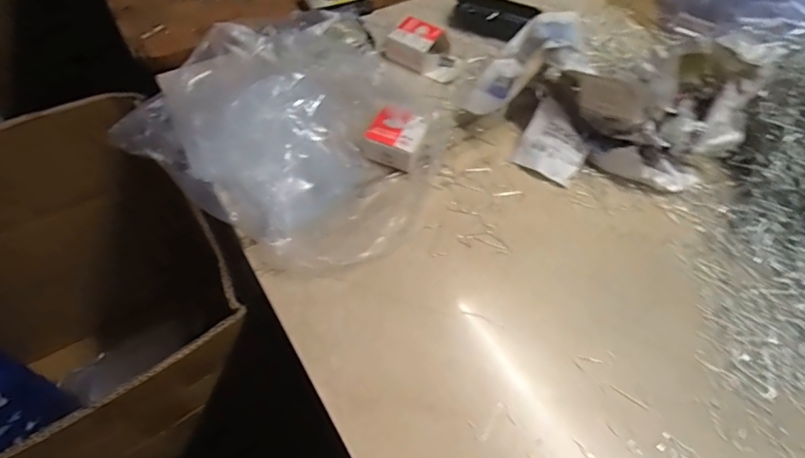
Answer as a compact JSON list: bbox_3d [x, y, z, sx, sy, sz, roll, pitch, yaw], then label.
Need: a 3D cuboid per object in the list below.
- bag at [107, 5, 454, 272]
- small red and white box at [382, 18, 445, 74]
[{"bbox_3d":[-0.093,-0.121,0.498,0.304,0.066,0.286,32,61,16],"label":"bag"},{"bbox_3d":[0.015,-0.227,0.587,0.054,0.028,0.053,25,60,12],"label":"small red and white box"}]

